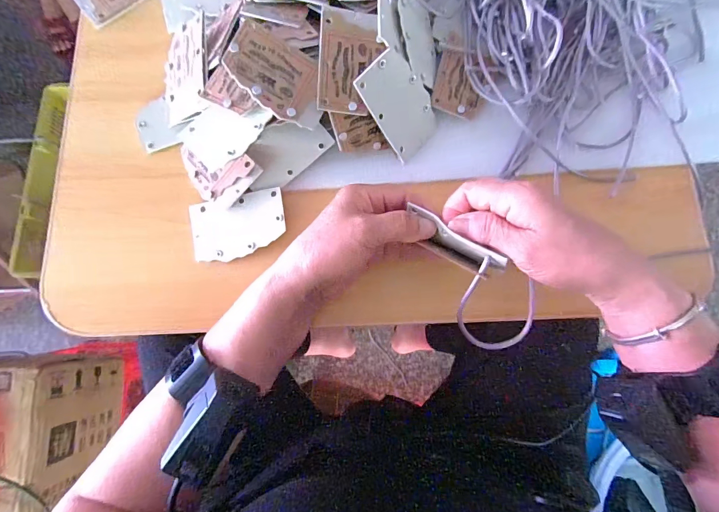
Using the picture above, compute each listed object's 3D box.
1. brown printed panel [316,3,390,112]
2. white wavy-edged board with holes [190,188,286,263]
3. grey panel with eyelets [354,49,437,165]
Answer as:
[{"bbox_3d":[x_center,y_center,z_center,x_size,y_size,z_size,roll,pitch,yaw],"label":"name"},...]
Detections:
[{"bbox_3d":[-0.007,-0.163,0.301,0.051,0.011,0.088,2,89,-11],"label":"brown printed panel"},{"bbox_3d":[-0.108,-0.027,0.324,0.085,0.004,0.054,-11,82,7],"label":"white wavy-edged board with holes"},{"bbox_3d":[0.037,-0.131,0.315,0.055,0.004,0.084,-48,128,-8],"label":"grey panel with eyelets"}]

